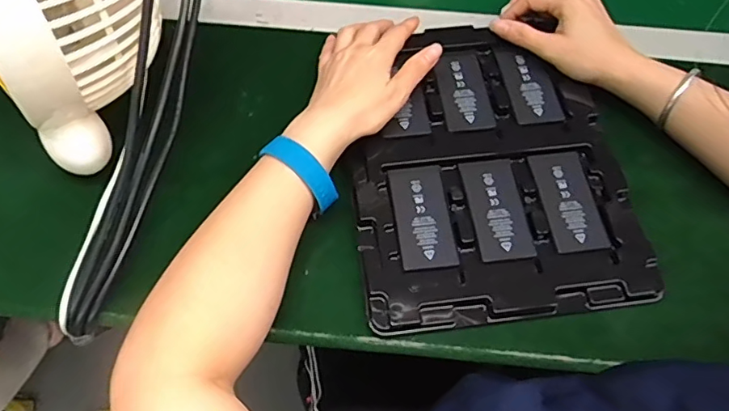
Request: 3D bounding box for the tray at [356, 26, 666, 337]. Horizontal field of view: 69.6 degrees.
[{"bbox_3d":[0.099,-0.038,0.437,0.216,0.024,0.271,-6,64,-5],"label":"tray"}]

